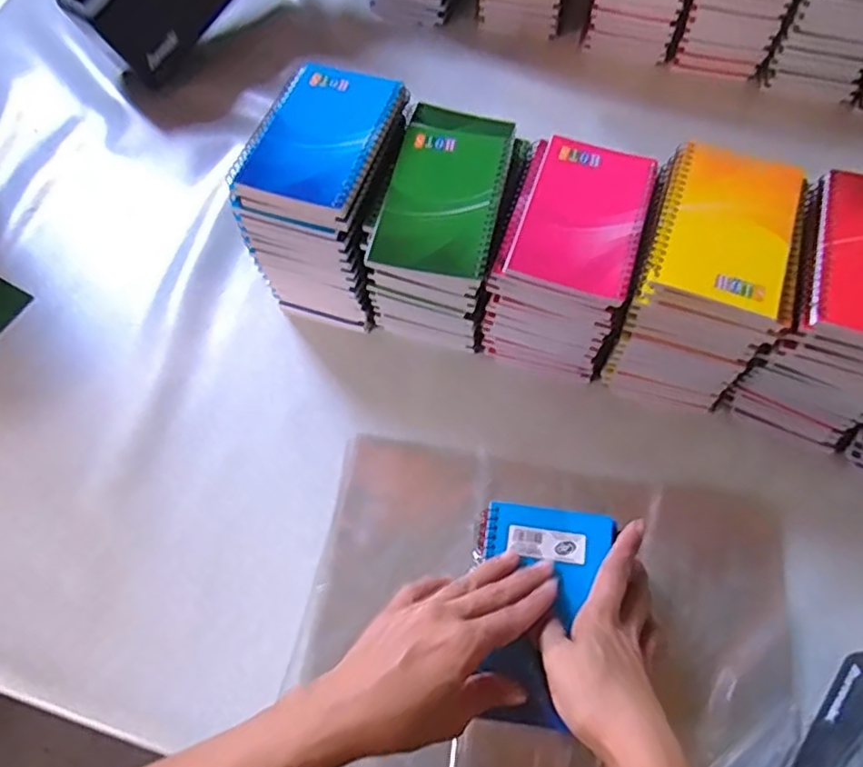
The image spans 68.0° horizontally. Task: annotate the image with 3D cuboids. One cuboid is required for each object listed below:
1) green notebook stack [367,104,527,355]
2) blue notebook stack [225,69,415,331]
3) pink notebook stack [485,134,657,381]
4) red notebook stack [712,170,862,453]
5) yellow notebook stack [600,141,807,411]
[{"bbox_3d":[0.013,-0.119,0.518,0.090,0.126,0.147,14,67,7],"label":"green notebook stack"},{"bbox_3d":[-0.085,-0.148,0.520,0.100,0.144,0.146,12,67,6],"label":"blue notebook stack"},{"bbox_3d":[0.105,-0.096,0.506,0.088,0.122,0.132,17,68,8],"label":"pink notebook stack"},{"bbox_3d":[0.295,-0.051,0.472,0.103,0.143,0.133,21,68,10],"label":"red notebook stack"},{"bbox_3d":[0.198,-0.076,0.485,0.095,0.139,0.138,17,68,8],"label":"yellow notebook stack"}]

